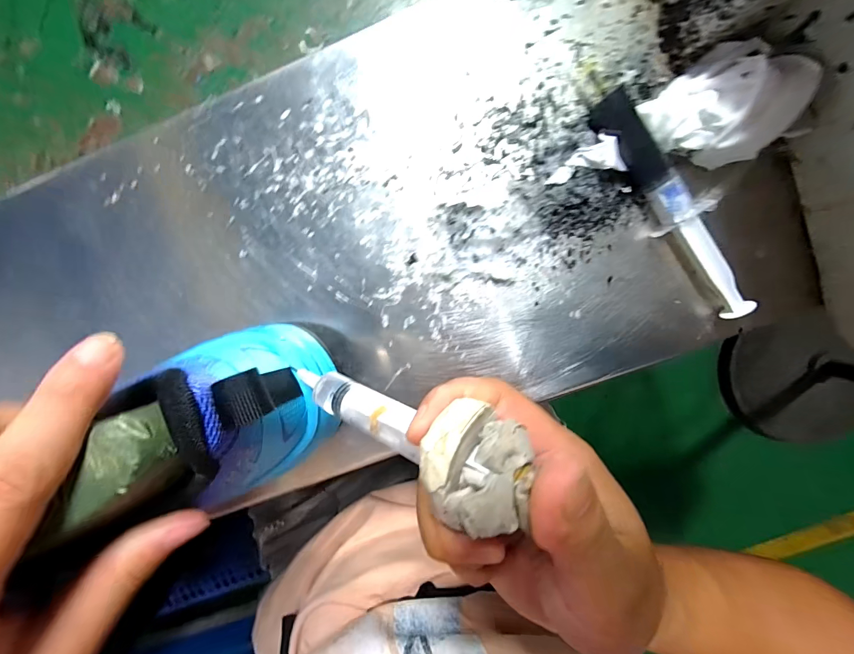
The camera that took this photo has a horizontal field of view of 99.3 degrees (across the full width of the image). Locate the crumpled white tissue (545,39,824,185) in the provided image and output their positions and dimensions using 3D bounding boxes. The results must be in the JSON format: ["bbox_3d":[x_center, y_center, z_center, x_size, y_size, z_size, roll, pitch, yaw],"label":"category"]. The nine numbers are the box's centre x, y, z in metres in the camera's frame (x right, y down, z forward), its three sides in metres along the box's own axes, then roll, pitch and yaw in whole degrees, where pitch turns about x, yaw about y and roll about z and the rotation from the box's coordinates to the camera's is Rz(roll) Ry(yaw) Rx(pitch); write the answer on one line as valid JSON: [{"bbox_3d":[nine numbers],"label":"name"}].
[{"bbox_3d":[0.122,-0.104,0.187,0.112,0.030,0.053,-13,97,18],"label":"crumpled white tissue"}]

